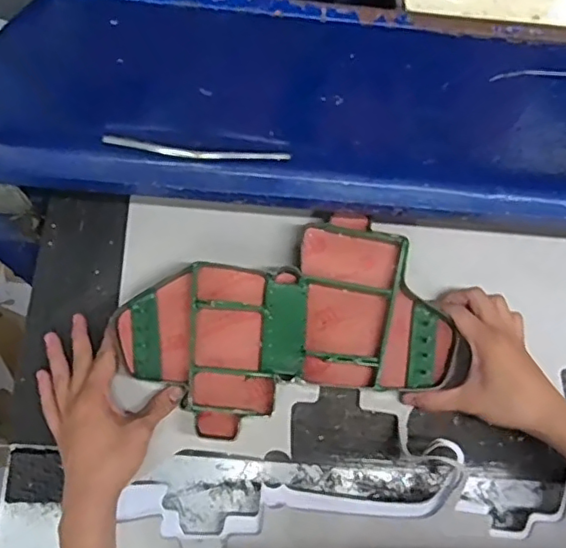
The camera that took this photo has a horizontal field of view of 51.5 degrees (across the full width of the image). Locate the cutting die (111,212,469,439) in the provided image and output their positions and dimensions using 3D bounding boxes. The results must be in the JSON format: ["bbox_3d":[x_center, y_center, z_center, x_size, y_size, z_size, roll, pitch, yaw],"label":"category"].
[{"bbox_3d":[0.002,0.048,0.559,0.296,0.024,0.168,-14,74,-4],"label":"cutting die"}]

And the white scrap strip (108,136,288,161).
[{"bbox_3d":[-0.069,-0.098,0.471,0.146,0.016,0.012,4,74,1],"label":"white scrap strip"}]

